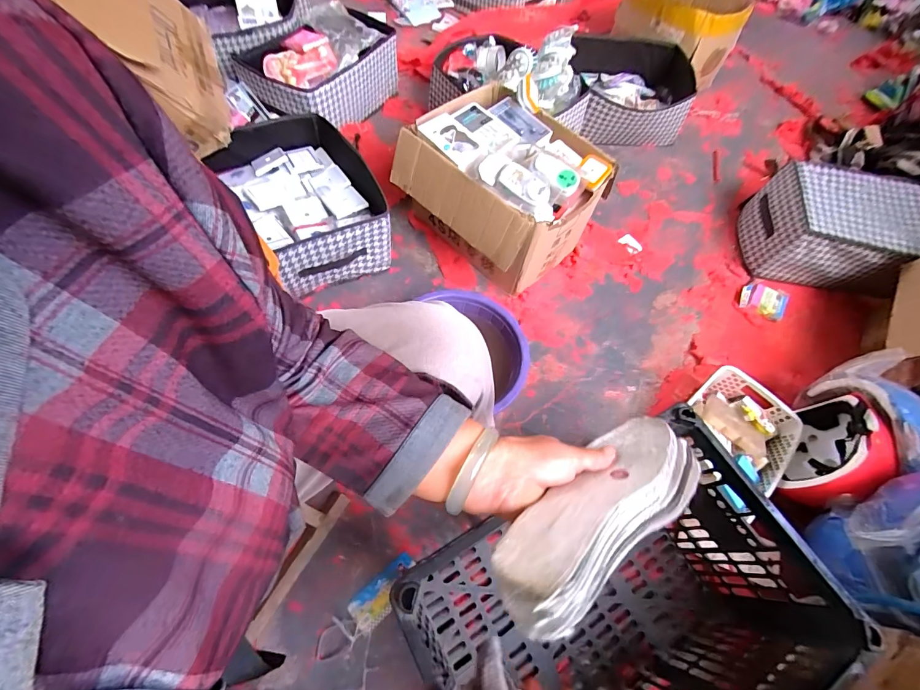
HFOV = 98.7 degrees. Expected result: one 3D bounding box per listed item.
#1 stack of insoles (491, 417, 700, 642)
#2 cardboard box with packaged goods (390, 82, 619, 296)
[{"bbox_3d":[0.118,0.125,0.313,0.222,0.043,0.072,-20,62,-38],"label":"stack of insoles"},{"bbox_3d":[0.091,-0.359,0.942,0.390,0.276,0.323,41,65,17],"label":"cardboard box with packaged goods"}]

